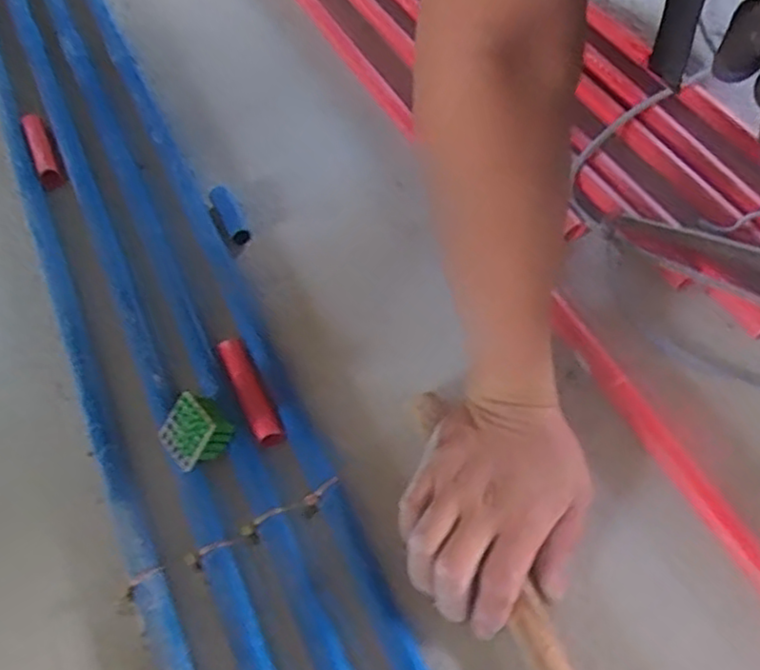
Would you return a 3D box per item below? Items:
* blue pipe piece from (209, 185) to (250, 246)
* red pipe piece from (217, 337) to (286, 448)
[{"bbox_3d":[-0.139,-0.112,0.618,0.020,0.018,0.065,-26,59,-12],"label":"blue pipe piece"},{"bbox_3d":[-0.100,0.044,0.519,0.021,0.020,0.103,-25,59,-11],"label":"red pipe piece"}]

